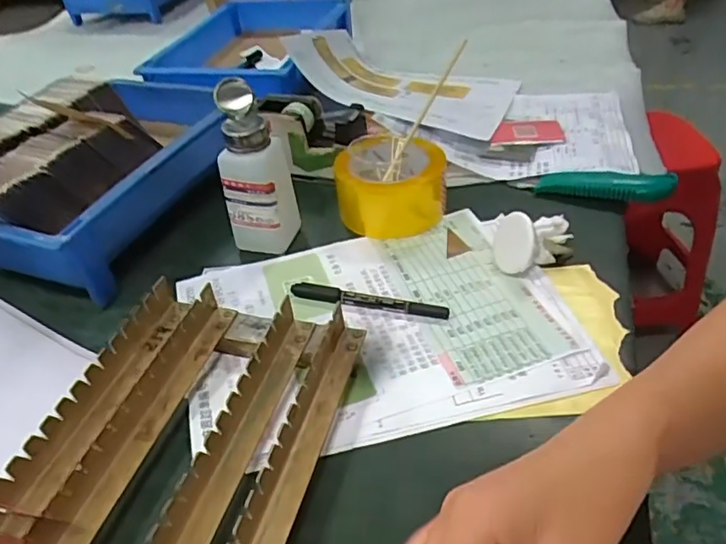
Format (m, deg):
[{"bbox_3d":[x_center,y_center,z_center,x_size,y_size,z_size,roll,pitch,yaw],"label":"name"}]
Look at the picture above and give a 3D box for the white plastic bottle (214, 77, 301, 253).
[{"bbox_3d":[-0.098,-0.088,0.523,0.062,0.150,0.058,-16,41,-12],"label":"white plastic bottle"}]

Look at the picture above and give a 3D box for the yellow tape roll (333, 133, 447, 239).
[{"bbox_3d":[0.030,-0.091,0.577,0.099,0.069,0.099,-3,40,3],"label":"yellow tape roll"}]

